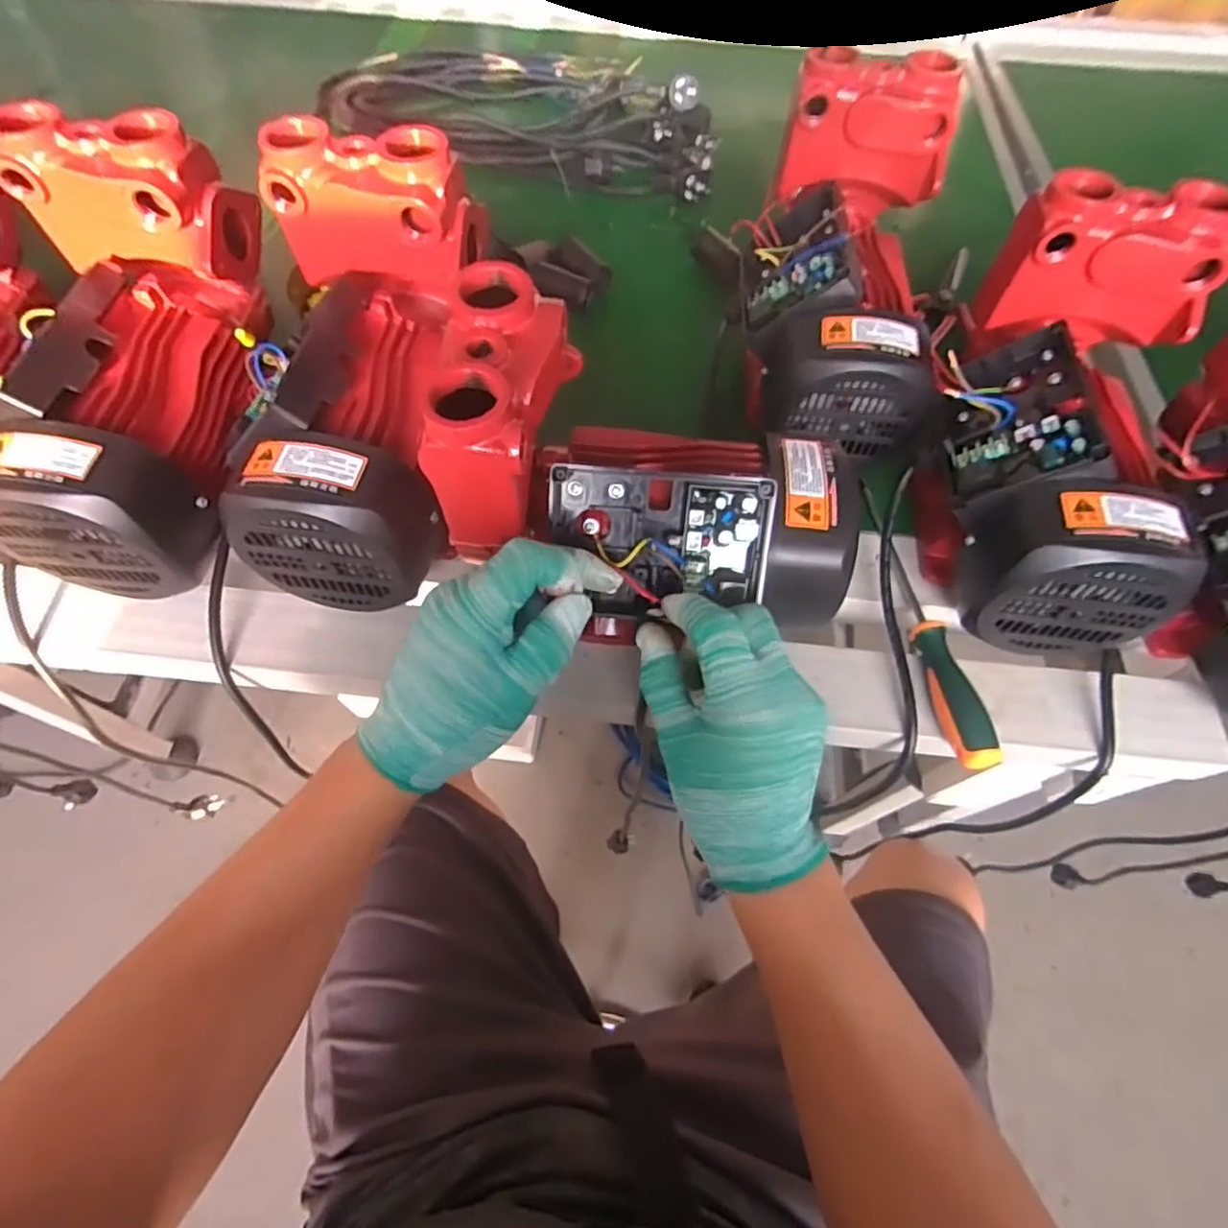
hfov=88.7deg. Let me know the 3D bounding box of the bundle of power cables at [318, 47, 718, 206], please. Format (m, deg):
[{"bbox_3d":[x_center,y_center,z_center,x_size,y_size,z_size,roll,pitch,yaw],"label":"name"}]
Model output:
[{"bbox_3d":[-0.108,-0.623,0.763,0.493,0.043,0.281,16,63,7],"label":"bundle of power cables"}]

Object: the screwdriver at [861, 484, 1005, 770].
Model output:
[{"bbox_3d":[0.224,-0.001,0.459,0.028,0.027,0.231,-5,62,-4],"label":"screwdriver"}]

